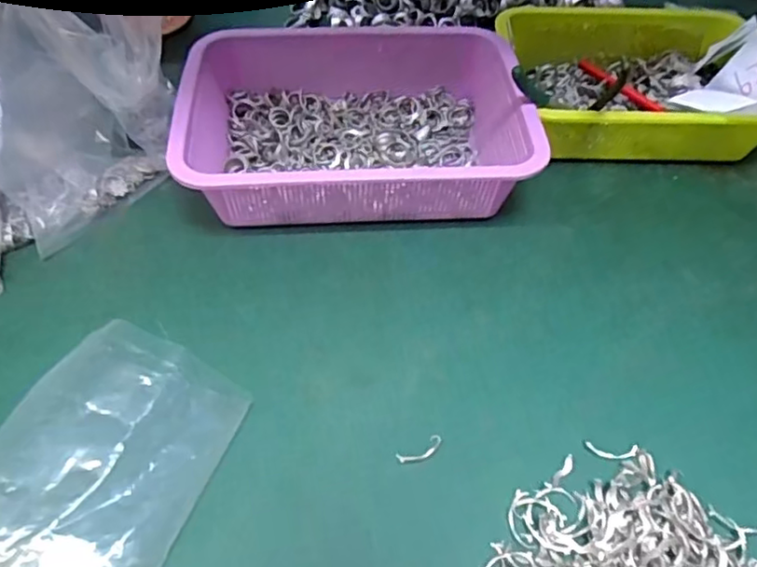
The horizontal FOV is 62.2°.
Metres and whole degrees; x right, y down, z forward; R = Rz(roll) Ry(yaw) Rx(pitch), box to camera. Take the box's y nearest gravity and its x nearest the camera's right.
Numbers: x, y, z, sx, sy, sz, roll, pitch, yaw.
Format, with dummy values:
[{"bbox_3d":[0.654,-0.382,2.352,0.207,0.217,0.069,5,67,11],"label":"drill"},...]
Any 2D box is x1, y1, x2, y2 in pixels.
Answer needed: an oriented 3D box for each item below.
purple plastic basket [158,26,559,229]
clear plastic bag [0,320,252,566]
[{"bbox_3d":[-0.020,-0.148,0.585,0.298,0.086,0.229,-1,48,-4],"label":"purple plastic basket"},{"bbox_3d":[-0.179,0.116,0.366,0.137,0.053,0.194,15,50,10],"label":"clear plastic bag"}]

